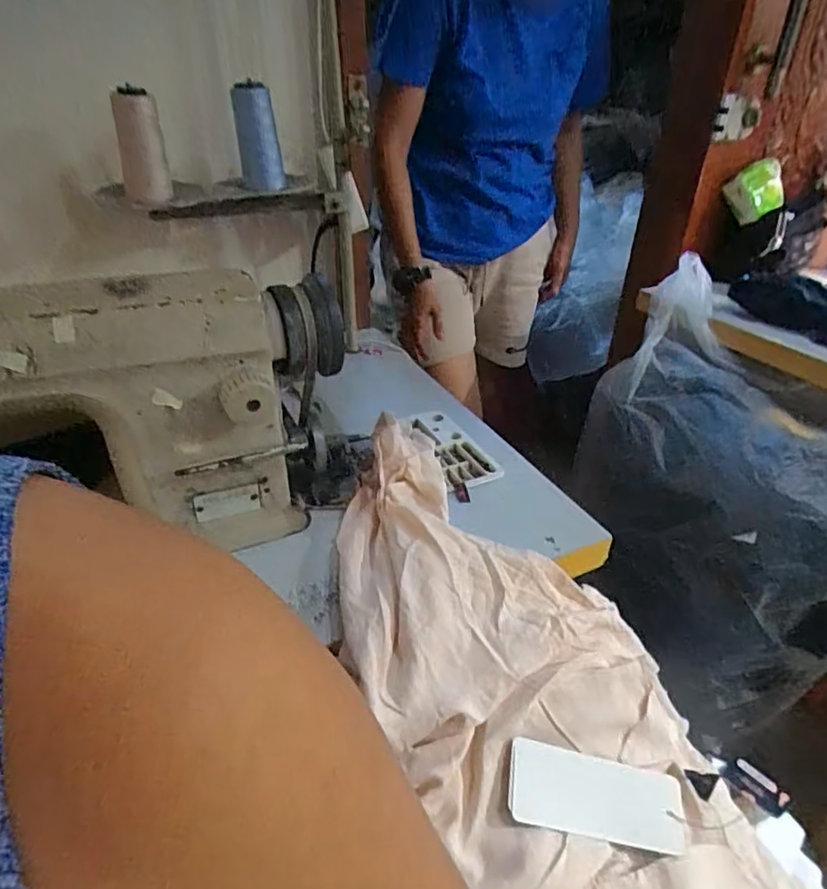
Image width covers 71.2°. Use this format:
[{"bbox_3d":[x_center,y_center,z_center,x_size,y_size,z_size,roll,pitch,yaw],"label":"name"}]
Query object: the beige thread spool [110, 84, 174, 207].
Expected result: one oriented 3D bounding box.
[{"bbox_3d":[-0.309,-0.336,0.660,0.045,0.142,0.044,-17,65,-27],"label":"beige thread spool"}]

